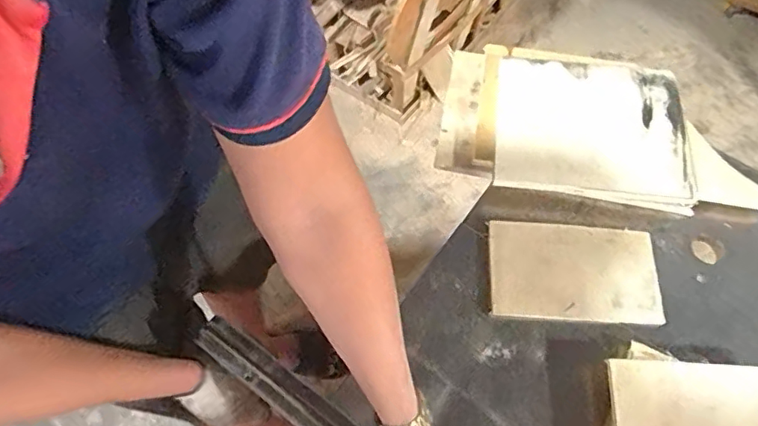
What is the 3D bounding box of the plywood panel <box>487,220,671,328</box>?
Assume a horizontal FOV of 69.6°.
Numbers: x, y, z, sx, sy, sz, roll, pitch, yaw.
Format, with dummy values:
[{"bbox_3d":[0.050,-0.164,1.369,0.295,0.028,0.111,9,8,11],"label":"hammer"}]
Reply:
[{"bbox_3d":[0.229,0.068,0.646,0.194,0.010,0.117,3,65,4],"label":"plywood panel"}]

